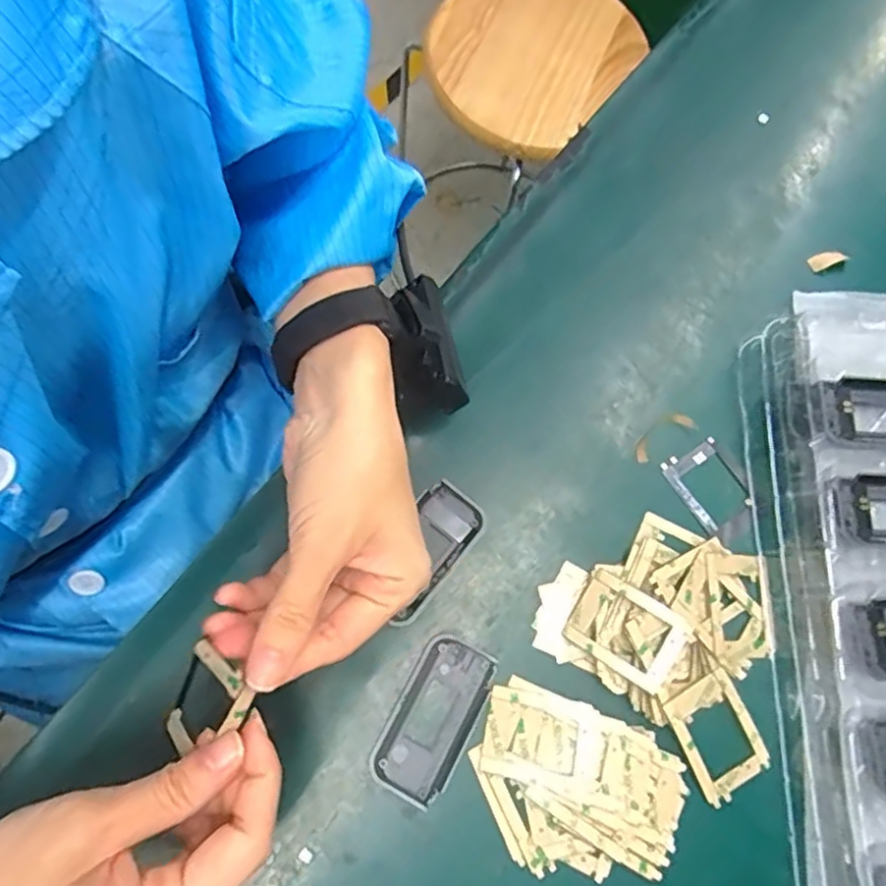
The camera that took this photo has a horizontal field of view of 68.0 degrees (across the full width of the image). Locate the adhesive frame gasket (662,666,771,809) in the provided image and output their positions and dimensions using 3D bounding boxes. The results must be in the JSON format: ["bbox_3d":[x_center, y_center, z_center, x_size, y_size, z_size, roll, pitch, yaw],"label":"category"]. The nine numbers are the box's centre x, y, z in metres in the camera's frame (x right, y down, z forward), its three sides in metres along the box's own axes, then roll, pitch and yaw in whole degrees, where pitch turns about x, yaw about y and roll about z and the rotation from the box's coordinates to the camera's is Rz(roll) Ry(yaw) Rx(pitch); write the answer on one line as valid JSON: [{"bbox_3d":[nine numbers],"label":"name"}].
[{"bbox_3d":[0.136,0.146,0.326,0.039,0.005,0.055,-25,85,-15],"label":"adhesive frame gasket"}]

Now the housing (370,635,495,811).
[{"bbox_3d":[-0.004,0.135,0.325,0.039,0.007,0.076,28,75,3],"label":"housing"}]

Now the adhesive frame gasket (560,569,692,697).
[{"bbox_3d":[0.093,0.095,0.331,0.053,0.005,0.039,31,84,19],"label":"adhesive frame gasket"}]

